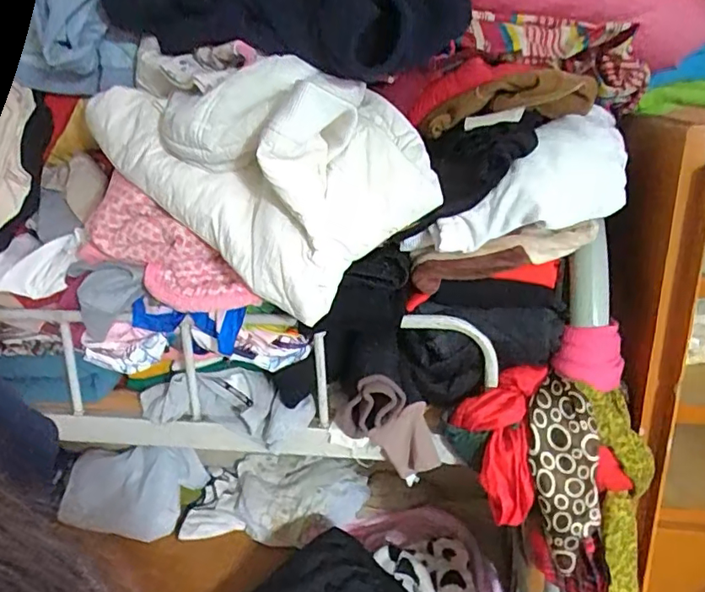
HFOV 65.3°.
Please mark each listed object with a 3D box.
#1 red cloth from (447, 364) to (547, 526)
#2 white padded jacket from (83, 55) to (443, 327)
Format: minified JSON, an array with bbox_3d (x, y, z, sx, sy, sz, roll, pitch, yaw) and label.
[{"bbox_3d":[0.194,0.199,0.746,0.117,0.207,0.052,2,-8,12],"label":"red cloth"},{"bbox_3d":[-0.123,-0.178,0.795,0.455,0.274,0.255,15,27,39],"label":"white padded jacket"}]

